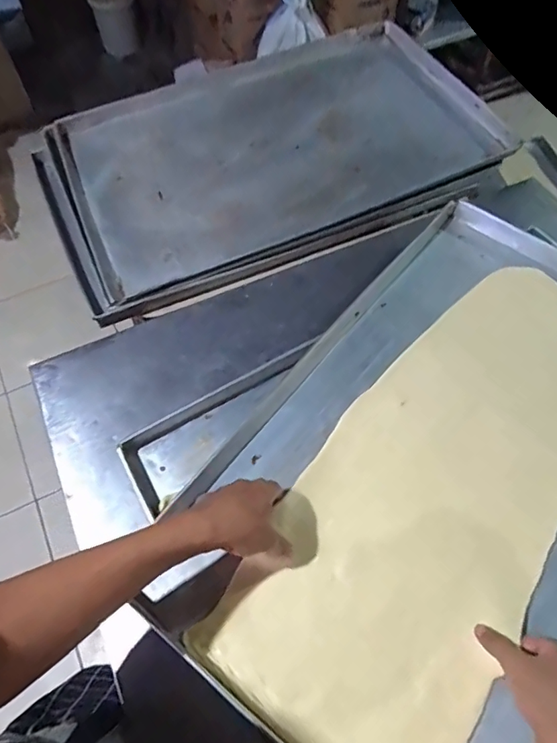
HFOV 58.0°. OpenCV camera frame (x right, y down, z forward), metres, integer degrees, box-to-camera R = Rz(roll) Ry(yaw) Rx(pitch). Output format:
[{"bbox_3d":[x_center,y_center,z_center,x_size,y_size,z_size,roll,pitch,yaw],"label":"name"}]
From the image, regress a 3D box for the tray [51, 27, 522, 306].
[{"bbox_3d":[-0.018,-0.408,0.910,0.754,0.049,0.481,-22,62,-12],"label":"tray"}]

